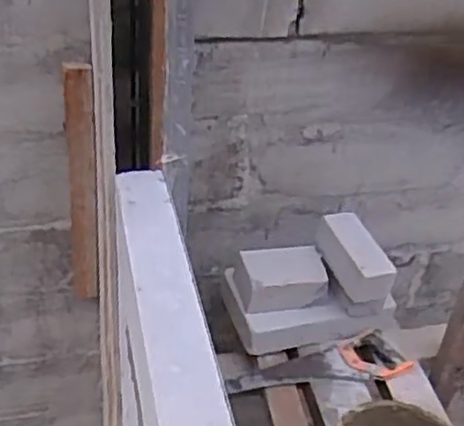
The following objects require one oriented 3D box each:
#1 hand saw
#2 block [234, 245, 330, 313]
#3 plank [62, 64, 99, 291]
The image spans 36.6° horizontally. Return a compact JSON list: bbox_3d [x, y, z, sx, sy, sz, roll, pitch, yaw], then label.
[{"bbox_3d":[0.187,0.322,1.461,0.388,0.023,0.105,-9,38,-19],"label":"hand saw"},{"bbox_3d":[0.104,0.136,1.497,0.189,0.069,0.135,-4,37,-13],"label":"block"},{"bbox_3d":[-0.313,-0.044,1.466,0.059,0.579,0.023,1,36,-6],"label":"plank"}]

